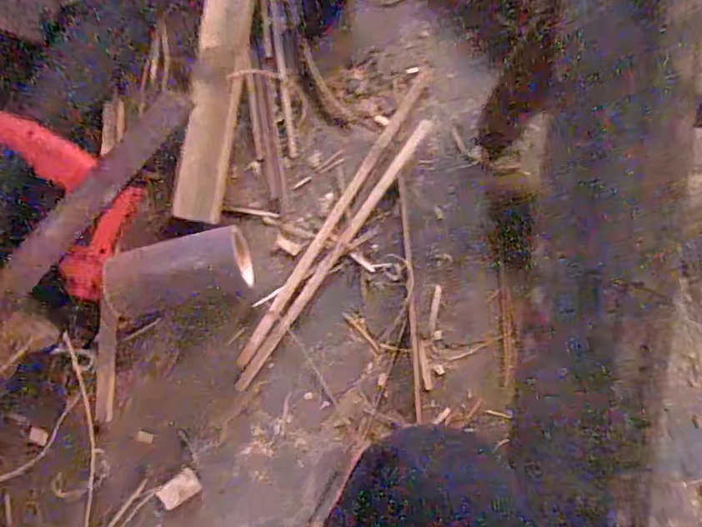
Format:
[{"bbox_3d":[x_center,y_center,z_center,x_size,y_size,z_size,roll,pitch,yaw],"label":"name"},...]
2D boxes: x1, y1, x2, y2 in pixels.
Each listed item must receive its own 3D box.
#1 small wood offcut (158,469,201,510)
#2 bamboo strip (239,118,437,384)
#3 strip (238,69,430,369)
[{"bbox_3d":[-0.221,0.292,0.652,0.051,0.010,0.033,-37,90,0],"label":"small wood offcut"},{"bbox_3d":[-0.021,-0.009,0.644,0.016,0.007,0.405,35,90,0],"label":"bamboo strip"},{"bbox_3d":[-0.021,-0.058,0.644,0.020,0.012,0.434,32,90,0],"label":"strip"}]

